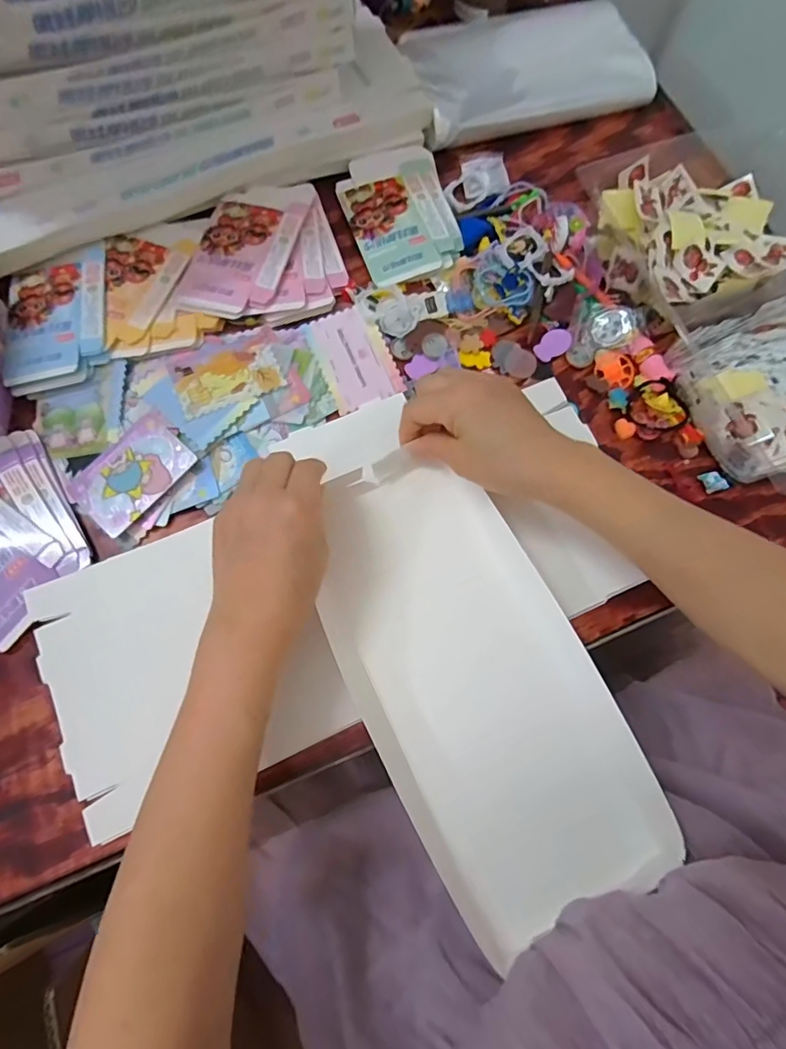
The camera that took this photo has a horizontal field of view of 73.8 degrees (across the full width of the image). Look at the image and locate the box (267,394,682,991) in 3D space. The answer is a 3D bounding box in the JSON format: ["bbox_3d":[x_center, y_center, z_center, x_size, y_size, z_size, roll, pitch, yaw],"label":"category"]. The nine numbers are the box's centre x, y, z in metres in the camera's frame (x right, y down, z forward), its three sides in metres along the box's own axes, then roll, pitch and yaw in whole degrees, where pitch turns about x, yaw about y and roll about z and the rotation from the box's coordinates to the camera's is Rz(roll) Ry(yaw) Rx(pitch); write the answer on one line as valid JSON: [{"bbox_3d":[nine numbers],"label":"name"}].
[{"bbox_3d":[0.038,0.073,0.380,0.153,0.030,0.378,-24,72,-6],"label":"box"}]

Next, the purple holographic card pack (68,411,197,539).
[{"bbox_3d":[-0.206,-0.042,0.416,0.090,0.005,0.062,-43,78,-11],"label":"purple holographic card pack"}]

